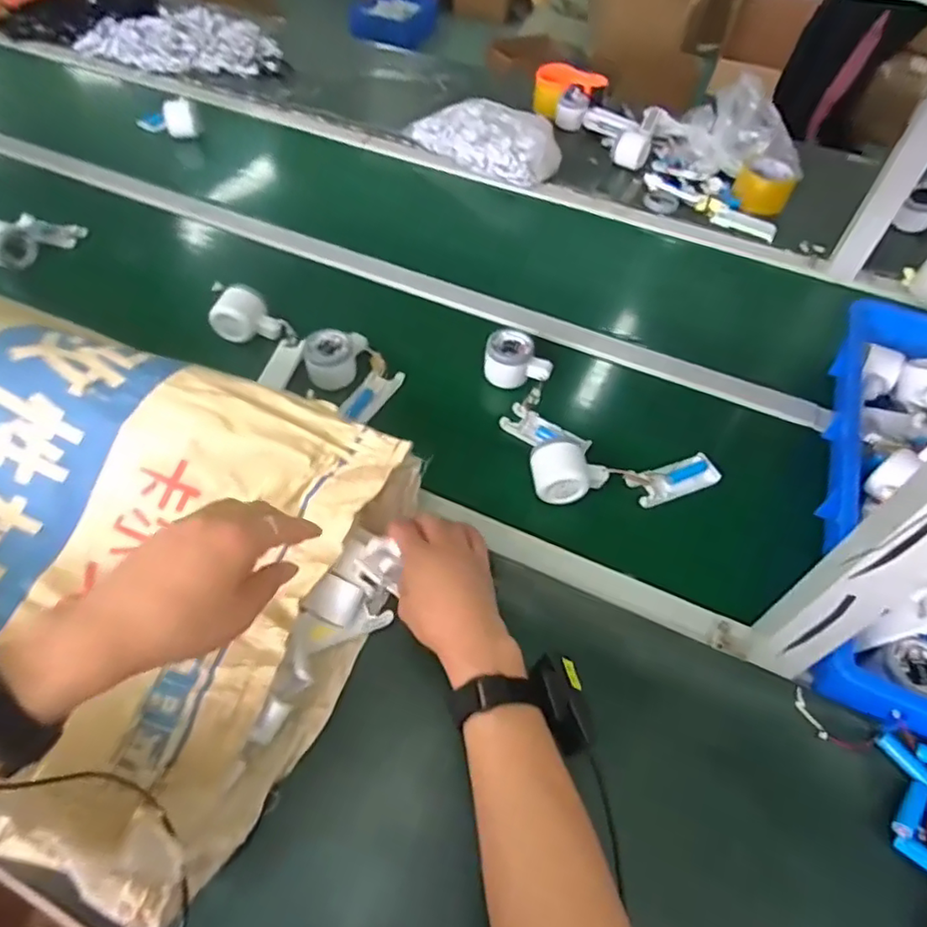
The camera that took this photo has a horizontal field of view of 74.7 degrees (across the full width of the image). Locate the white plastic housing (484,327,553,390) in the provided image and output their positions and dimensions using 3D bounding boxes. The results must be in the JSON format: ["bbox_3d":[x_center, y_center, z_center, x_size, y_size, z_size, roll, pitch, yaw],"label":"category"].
[{"bbox_3d":[0.068,-0.131,0.766,0.080,0.053,0.051,3,53,-2],"label":"white plastic housing"}]

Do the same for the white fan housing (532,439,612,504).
[{"bbox_3d":[0.116,0.008,0.659,0.082,0.043,0.055,-4,53,-7],"label":"white fan housing"}]

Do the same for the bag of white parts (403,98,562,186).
[{"bbox_3d":[0.043,-0.609,1.130,0.302,0.068,0.141,39,60,23],"label":"bag of white parts"}]

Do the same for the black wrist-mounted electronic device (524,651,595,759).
[{"bbox_3d":[0.075,0.175,0.448,0.035,0.022,0.067,-10,54,-11],"label":"black wrist-mounted electronic device"}]

